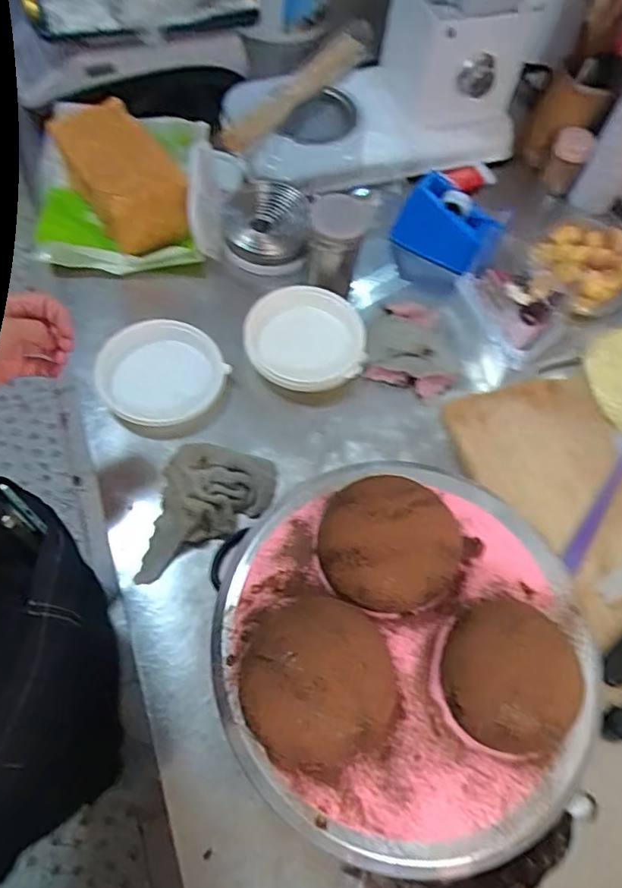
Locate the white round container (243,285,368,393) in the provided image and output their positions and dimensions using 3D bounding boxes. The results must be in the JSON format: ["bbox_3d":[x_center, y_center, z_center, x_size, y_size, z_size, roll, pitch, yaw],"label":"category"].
[{"bbox_3d":[-0.008,-0.123,0.718,0.147,0.038,0.134,16,62,2],"label":"white round container"}]

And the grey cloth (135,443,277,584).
[{"bbox_3d":[-0.118,0.052,0.618,0.173,0.048,0.104,-29,68,-18],"label":"grey cloth"}]

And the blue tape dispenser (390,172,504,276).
[{"bbox_3d":[0.177,-0.282,0.775,0.131,0.086,0.044,32,64,10],"label":"blue tape dispenser"}]

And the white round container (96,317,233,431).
[{"bbox_3d":[-0.176,-0.082,0.689,0.136,0.034,0.135,3,63,-5],"label":"white round container"}]

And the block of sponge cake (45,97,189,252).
[{"bbox_3d":[-0.235,-0.324,0.740,0.113,0.086,0.202,-23,68,-17],"label":"block of sponge cake"}]

